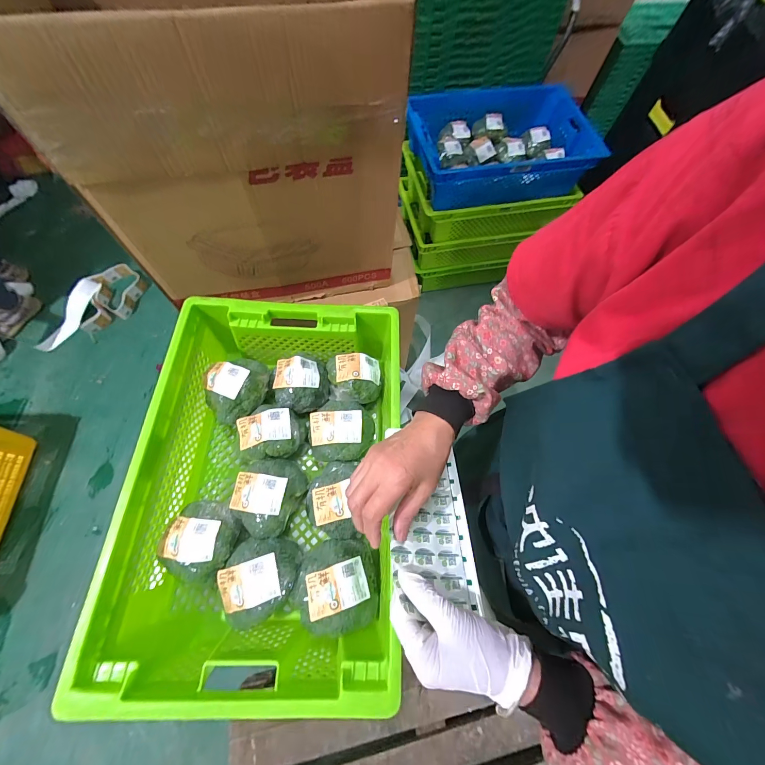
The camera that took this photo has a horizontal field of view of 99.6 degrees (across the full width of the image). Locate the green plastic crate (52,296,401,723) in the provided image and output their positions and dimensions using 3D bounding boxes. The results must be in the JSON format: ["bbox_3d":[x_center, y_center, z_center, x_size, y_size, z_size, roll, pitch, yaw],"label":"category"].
[{"bbox_3d":[-0.191,0.155,0.582,0.407,0.169,0.599,2,66,-1],"label":"green plastic crate"}]

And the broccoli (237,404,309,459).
[{"bbox_3d":[-0.211,0.095,0.634,0.123,0.104,0.111,-6,66,-5],"label":"broccoli"}]

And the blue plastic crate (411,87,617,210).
[{"bbox_3d":[0.421,-0.856,1.174,0.612,0.156,0.404,-9,67,-6],"label":"blue plastic crate"}]

